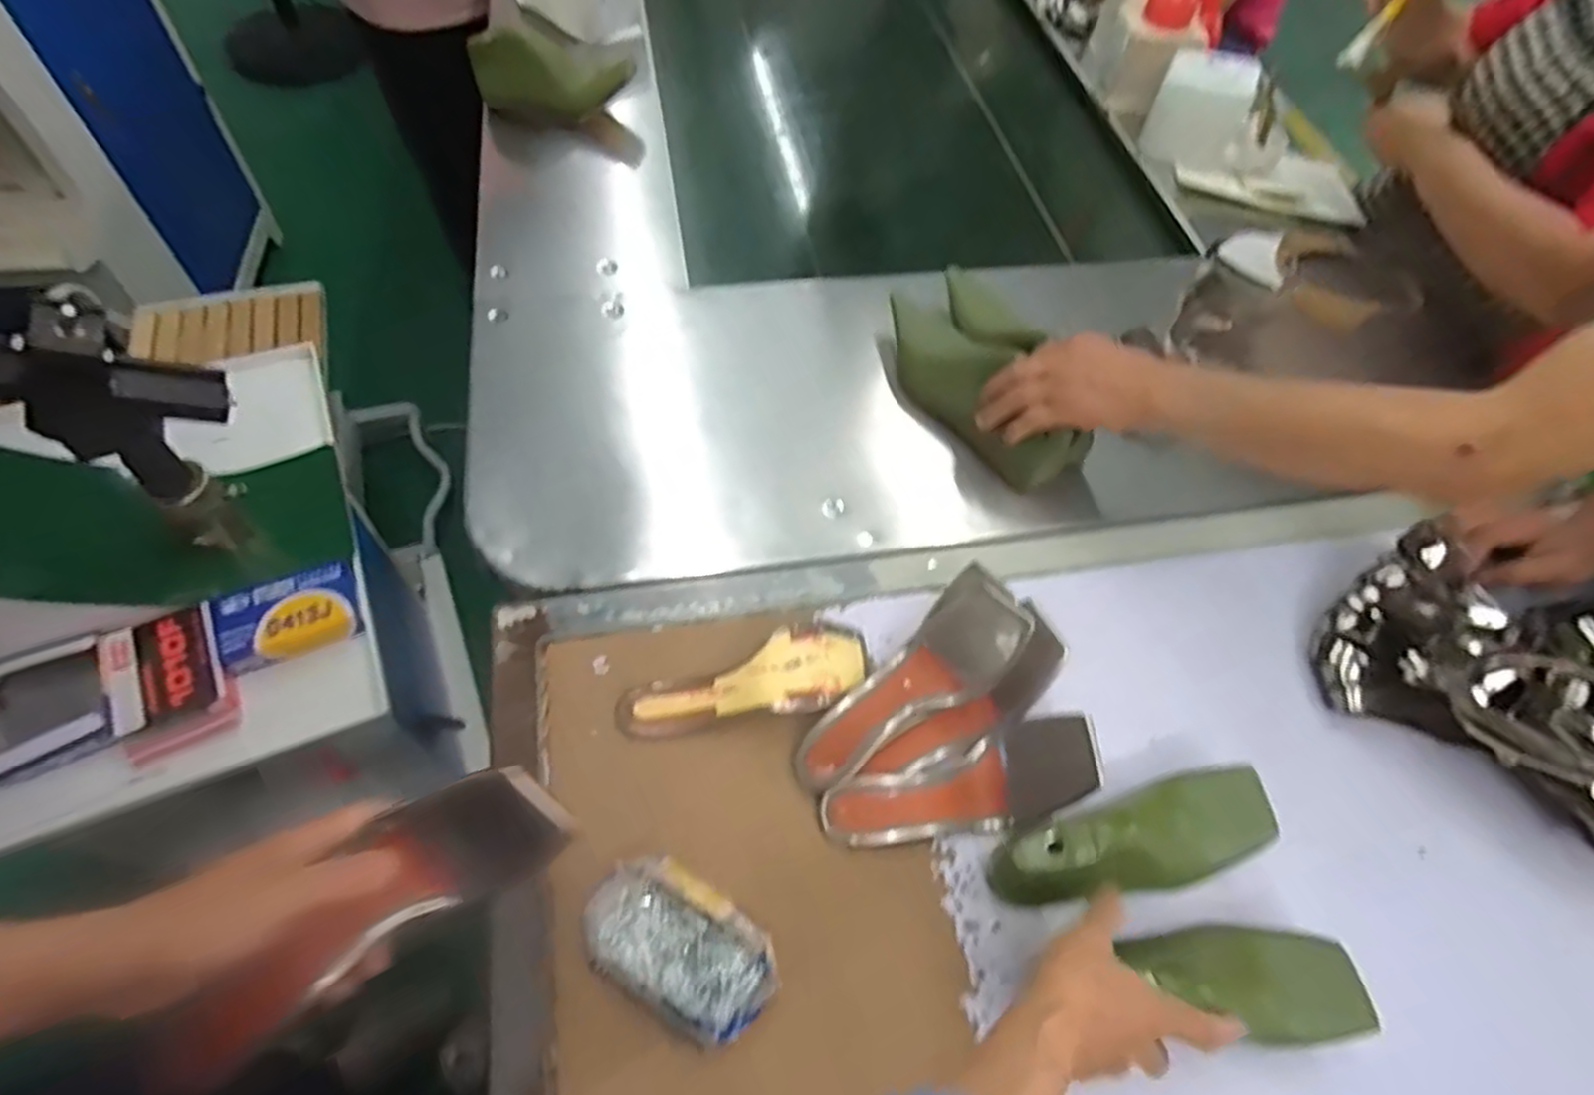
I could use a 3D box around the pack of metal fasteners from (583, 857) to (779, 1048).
[{"bbox_3d":[-0.081,0.278,0.530,0.136,0.024,0.082,27,59,11],"label":"pack of metal fasteners"}]

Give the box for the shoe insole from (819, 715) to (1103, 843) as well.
[{"bbox_3d":[0.128,0.186,0.597,0.216,0.061,0.072,-7,59,-10],"label":"shoe insole"}]

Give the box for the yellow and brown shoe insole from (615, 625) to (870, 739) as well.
[{"bbox_3d":[-0.039,0.116,0.632,0.218,0.041,0.072,-14,61,-14],"label":"yellow and brown shoe insole"}]

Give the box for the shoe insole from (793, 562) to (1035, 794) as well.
[{"bbox_3d":[0.092,0.111,0.627,0.228,0.050,0.089,-39,65,-5],"label":"shoe insole"}]

